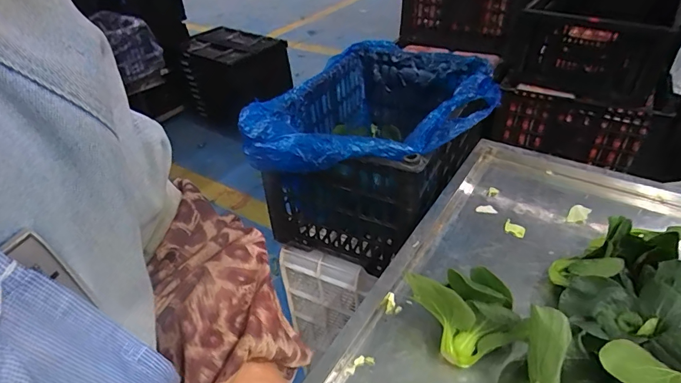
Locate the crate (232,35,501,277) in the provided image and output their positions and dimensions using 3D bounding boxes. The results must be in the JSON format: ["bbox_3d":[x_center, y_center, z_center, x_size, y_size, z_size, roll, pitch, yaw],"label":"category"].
[{"bbox_3d":[0.097,-0.109,0.896,0.411,0.281,0.509,12,40,19],"label":"crate"}]

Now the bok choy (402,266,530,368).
[{"bbox_3d":[0.129,0.126,0.428,0.096,0.089,0.087,-15,39,-14],"label":"bok choy"}]

